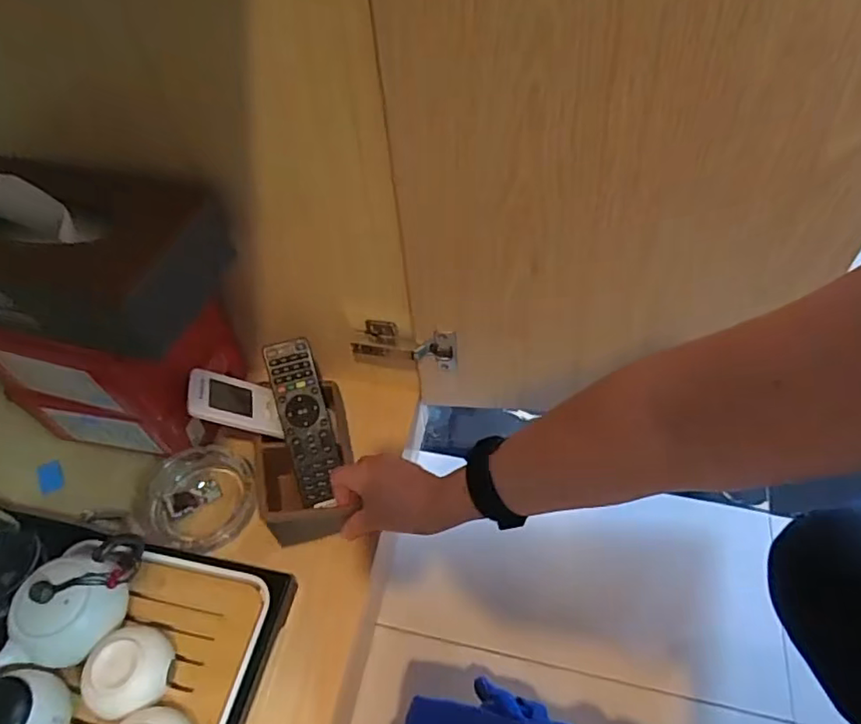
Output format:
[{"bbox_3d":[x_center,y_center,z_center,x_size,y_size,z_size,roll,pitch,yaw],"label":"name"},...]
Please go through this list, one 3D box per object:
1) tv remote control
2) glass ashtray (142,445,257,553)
[{"bbox_3d":[-0.120,0.055,0.560,0.046,0.013,0.154,-14,85,-7],"label":"tv remote control"},{"bbox_3d":[-0.228,0.134,0.587,0.104,0.032,0.104,-2,52,3],"label":"glass ashtray"}]

